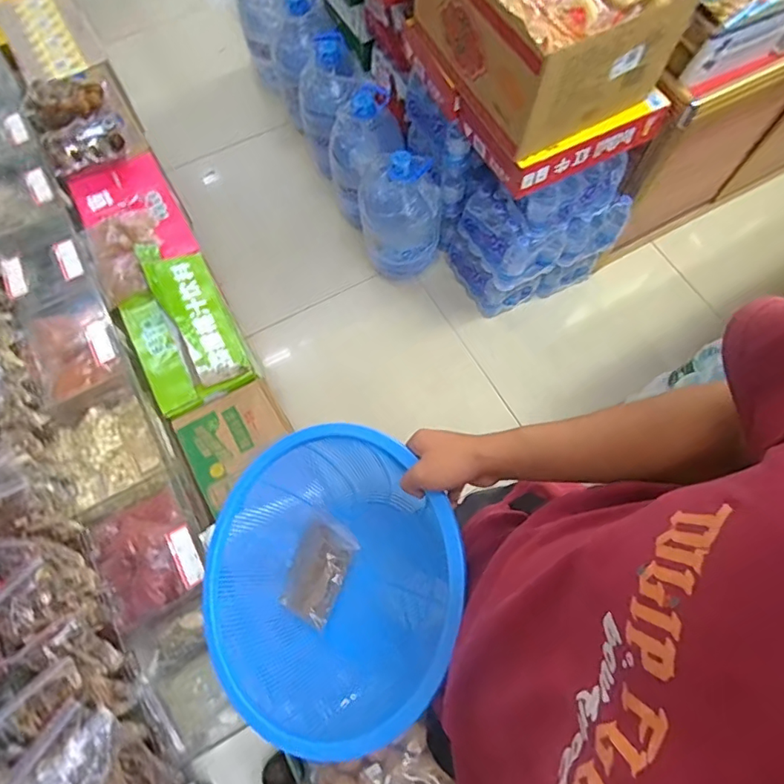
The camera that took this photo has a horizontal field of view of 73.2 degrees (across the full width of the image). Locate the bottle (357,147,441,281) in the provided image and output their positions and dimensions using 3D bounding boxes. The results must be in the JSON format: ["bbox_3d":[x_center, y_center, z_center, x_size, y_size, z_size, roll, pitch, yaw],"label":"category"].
[{"bbox_3d":[0.024,-0.519,1.547,0.234,0.345,0.200,-5,69,-1],"label":"bottle"}]

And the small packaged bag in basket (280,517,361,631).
[{"bbox_3d":[-0.099,0.240,0.714,0.077,0.040,0.124,24,71,9],"label":"small packaged bag in basket"}]

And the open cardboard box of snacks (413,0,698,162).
[{"bbox_3d":[0.300,-0.775,1.060,0.349,0.256,0.459,-32,72,-11],"label":"open cardboard box of snacks"}]

